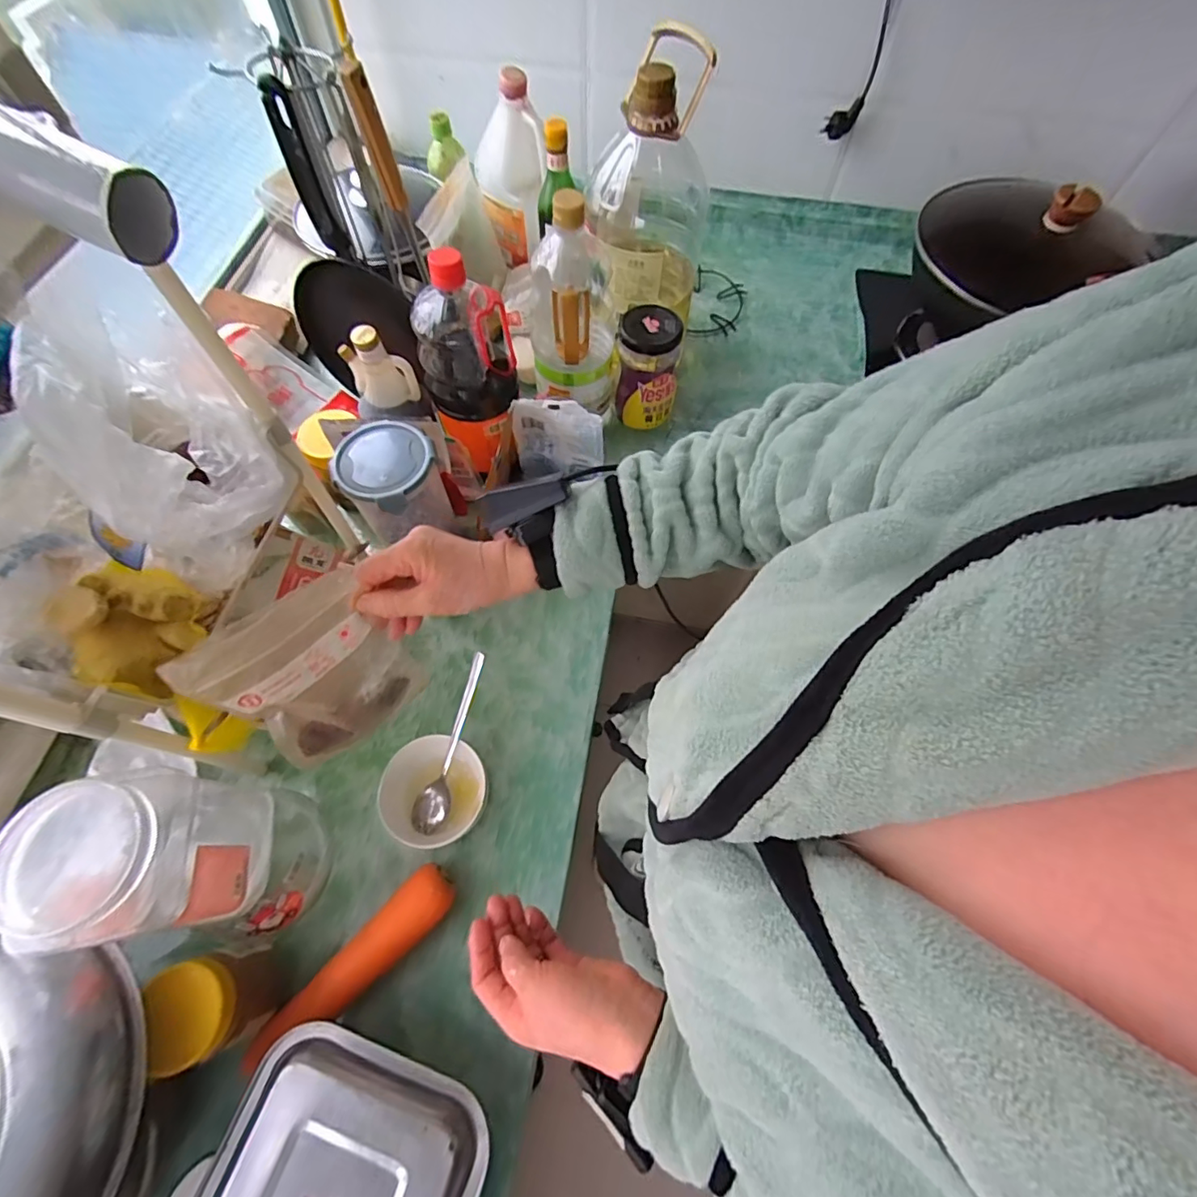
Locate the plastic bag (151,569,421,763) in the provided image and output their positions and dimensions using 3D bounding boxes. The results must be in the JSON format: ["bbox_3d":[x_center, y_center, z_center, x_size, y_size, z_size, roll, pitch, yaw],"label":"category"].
[{"bbox_3d":[-0.227,0.068,0.437,0.130,0.174,0.024,-37,56,-21],"label":"plastic bag"}]

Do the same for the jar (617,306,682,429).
[{"bbox_3d":[0.068,-0.314,0.748,0.082,0.159,0.082,0,65,-1],"label":"jar"}]

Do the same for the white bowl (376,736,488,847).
[{"bbox_3d":[-0.171,0.205,0.564,0.102,0.051,0.106,0,65,-1],"label":"white bowl"}]

